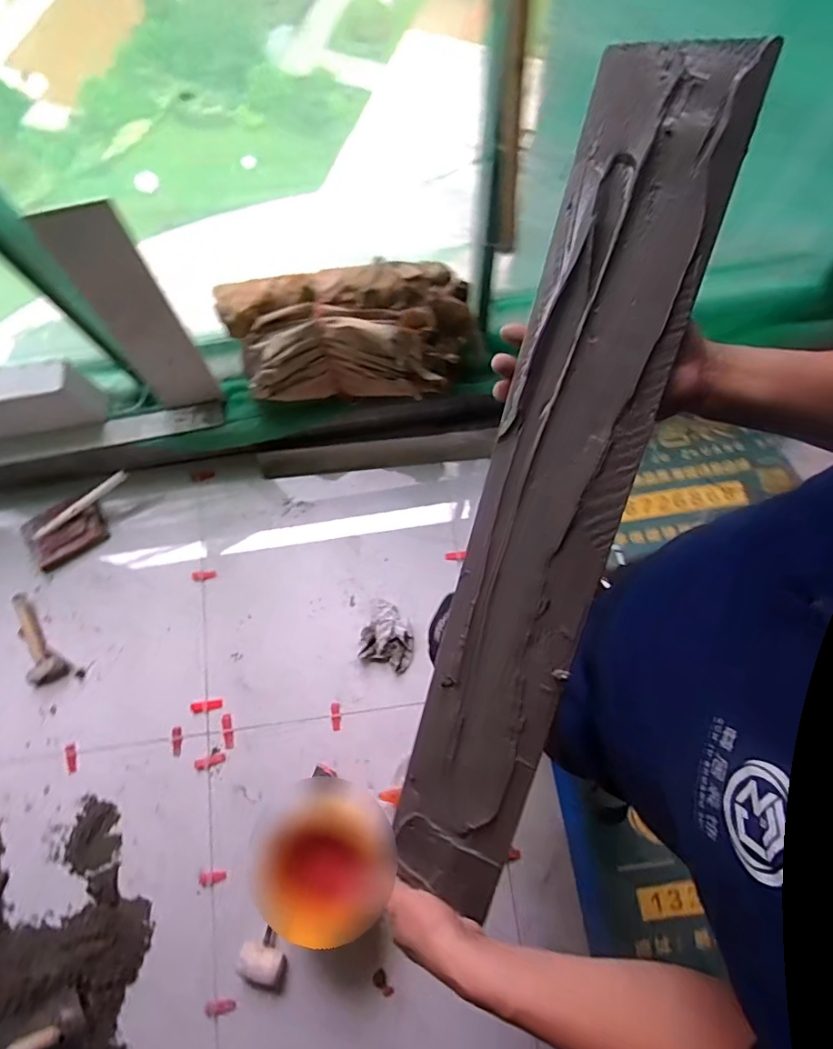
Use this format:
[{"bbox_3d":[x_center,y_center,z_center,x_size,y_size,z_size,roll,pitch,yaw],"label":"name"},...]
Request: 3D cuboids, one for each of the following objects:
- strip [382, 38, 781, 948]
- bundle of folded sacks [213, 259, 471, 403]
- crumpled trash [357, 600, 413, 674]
[{"bbox_3d":[0.108,0.017,0.475,0.121,0.013,0.759,20,105,24],"label":"strip"},{"bbox_3d":[-0.172,-0.474,1.357,0.594,0.248,0.262,-1,75,3],"label":"bundle of folded sacks"},{"bbox_3d":[-0.074,0.304,1.457,0.152,0.055,0.170,17,76,6],"label":"crumpled trash"}]

